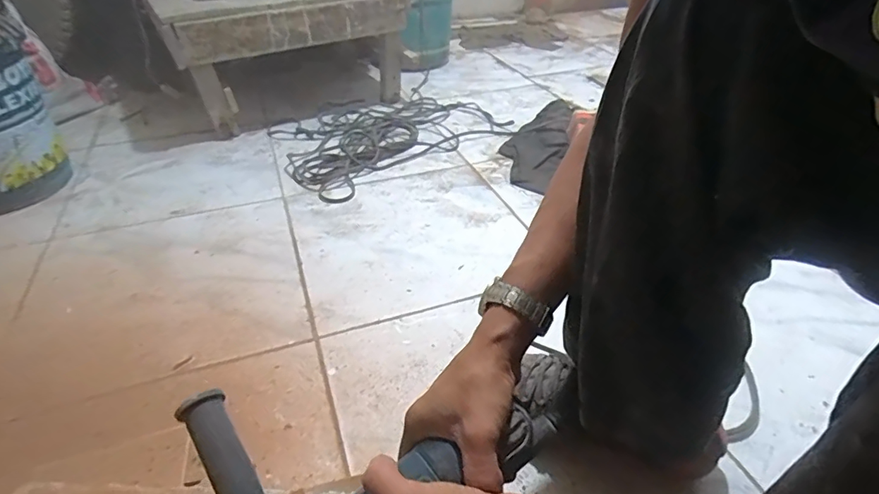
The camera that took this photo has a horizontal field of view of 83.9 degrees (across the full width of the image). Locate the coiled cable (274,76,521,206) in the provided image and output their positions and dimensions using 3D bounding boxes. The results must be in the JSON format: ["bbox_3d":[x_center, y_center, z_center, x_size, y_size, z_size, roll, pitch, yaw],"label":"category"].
[{"bbox_3d":[-0.137,-0.282,1.185,0.534,0.034,0.357,-27,45,-31],"label":"coiled cable"}]

